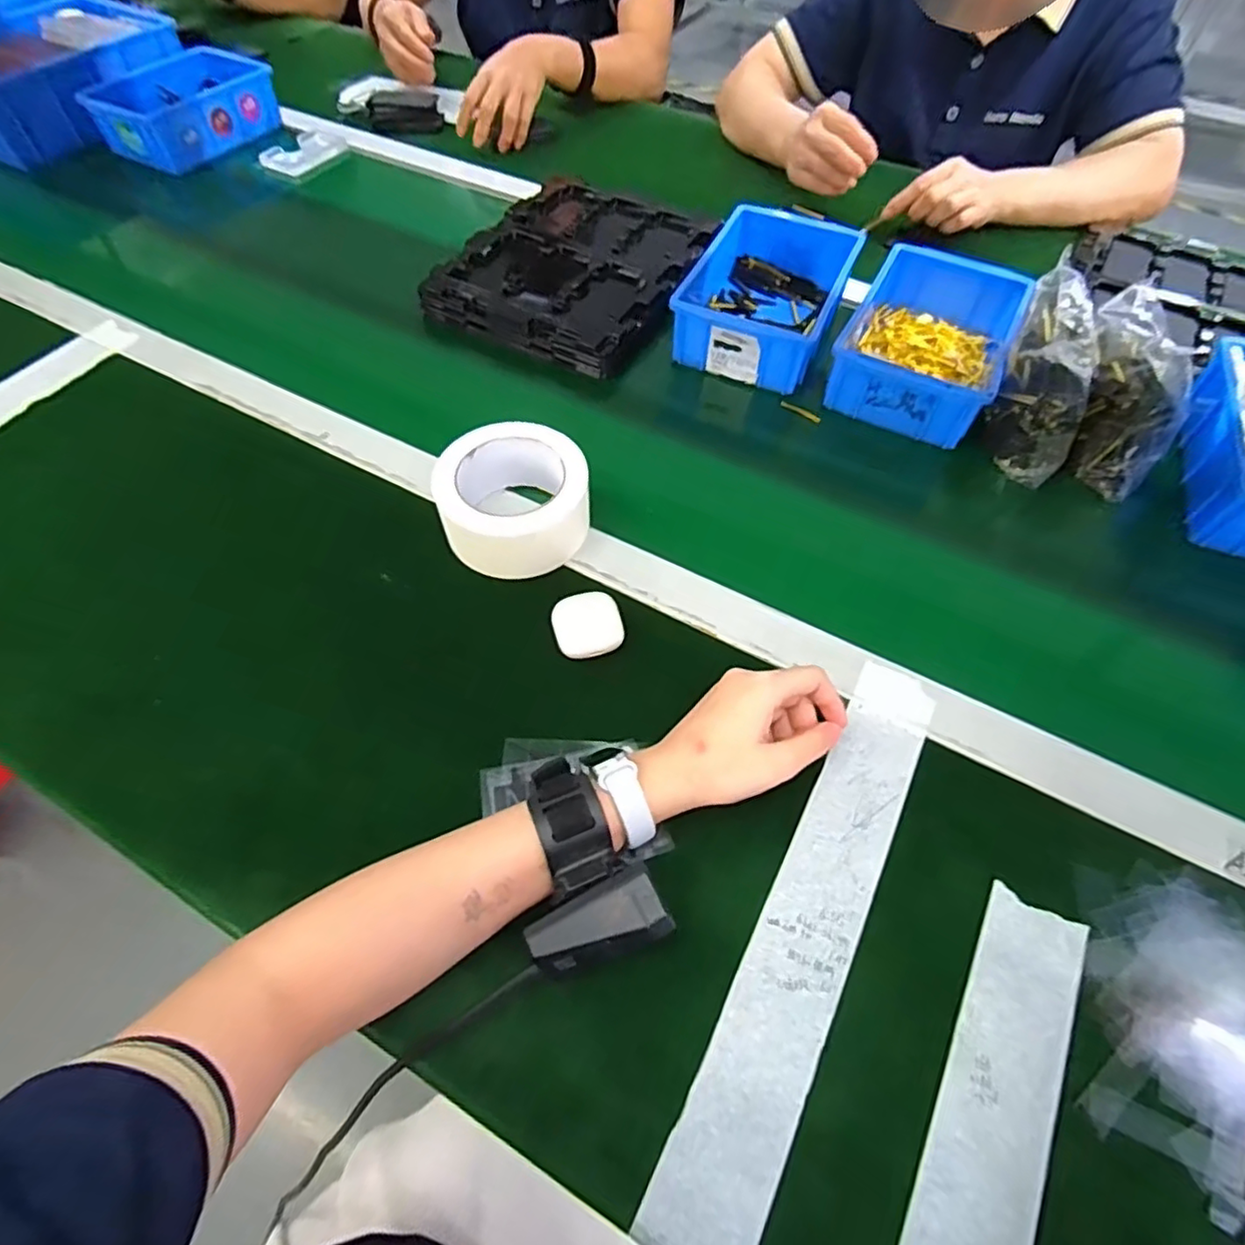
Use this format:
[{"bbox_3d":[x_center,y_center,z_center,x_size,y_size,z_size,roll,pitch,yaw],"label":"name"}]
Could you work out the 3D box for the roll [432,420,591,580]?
[{"bbox_3d":[-0.080,-0.094,0.475,0.110,0.056,0.105,1,59,-1],"label":"roll"}]

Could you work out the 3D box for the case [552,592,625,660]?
[{"bbox_3d":[-0.024,0.003,0.439,0.045,0.020,0.043,-13,60,-10],"label":"case"}]

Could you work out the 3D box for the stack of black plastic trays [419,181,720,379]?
[{"bbox_3d":[-0.044,-0.385,0.676,0.228,0.039,0.274,26,61,14],"label":"stack of black plastic trays"}]

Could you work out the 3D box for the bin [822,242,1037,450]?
[{"bbox_3d":[0.288,-0.270,0.596,0.132,0.056,0.211,25,61,13],"label":"bin"}]

